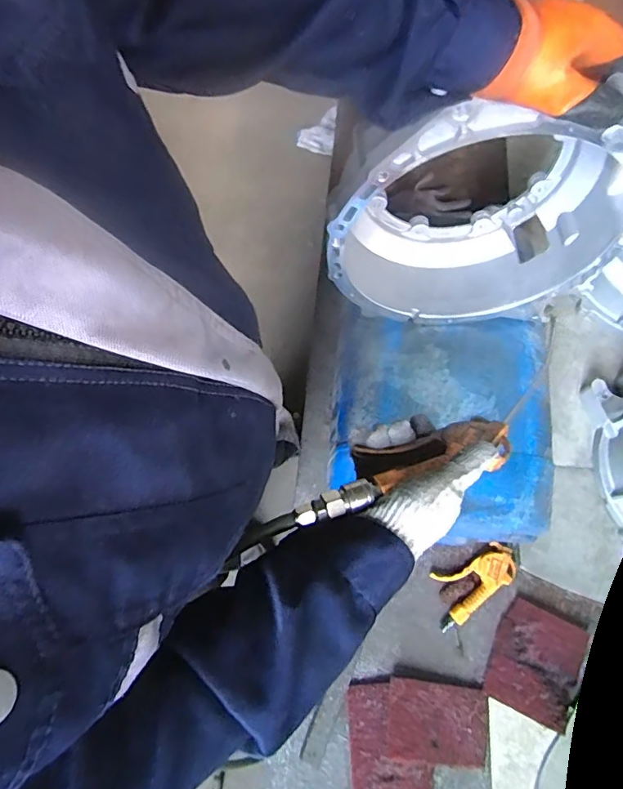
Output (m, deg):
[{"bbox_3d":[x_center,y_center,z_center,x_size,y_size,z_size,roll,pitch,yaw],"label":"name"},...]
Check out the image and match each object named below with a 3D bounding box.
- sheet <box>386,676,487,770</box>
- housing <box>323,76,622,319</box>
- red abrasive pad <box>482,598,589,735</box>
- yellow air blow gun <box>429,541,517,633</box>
[{"bbox_3d":[0.184,0.481,0.734,0.143,0.011,0.103,10,68,-3],"label":"sheet"},{"bbox_3d":[0.185,-0.212,0.547,0.332,0.309,0.124,-2,72,-1],"label":"housing"},{"bbox_3d":[0.339,0.405,0.759,0.124,0.014,0.148,24,73,7],"label":"red abrasive pad"},{"bbox_3d":[0.257,0.301,0.797,0.148,0.023,0.080,-24,74,-8],"label":"yellow air blow gun"}]

